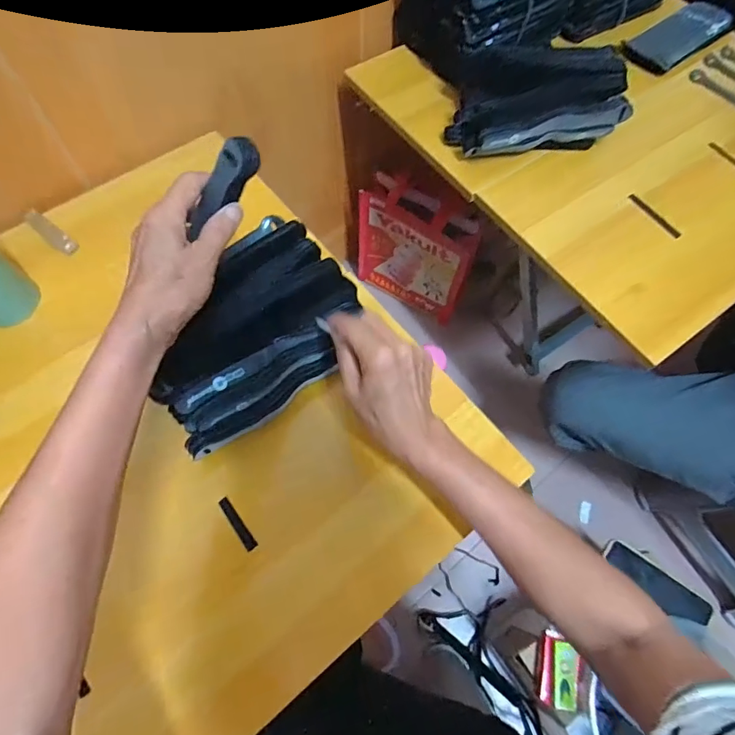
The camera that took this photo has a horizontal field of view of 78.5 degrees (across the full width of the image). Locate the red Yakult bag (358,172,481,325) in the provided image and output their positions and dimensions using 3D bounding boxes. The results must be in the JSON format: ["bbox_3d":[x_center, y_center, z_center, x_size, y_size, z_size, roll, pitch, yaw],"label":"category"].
[{"bbox_3d":[0.097,-0.241,0.942,0.243,0.290,0.059,30,69,9],"label":"red Yakult bag"}]

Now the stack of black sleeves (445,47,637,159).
[{"bbox_3d":[0.228,-0.351,0.596,0.246,0.069,0.134,-12,68,-8],"label":"stack of black sleeves"}]

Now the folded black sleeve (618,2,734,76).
[{"bbox_3d":[0.485,-0.515,0.696,0.202,0.019,0.076,-34,73,-16],"label":"folded black sleeve"}]

